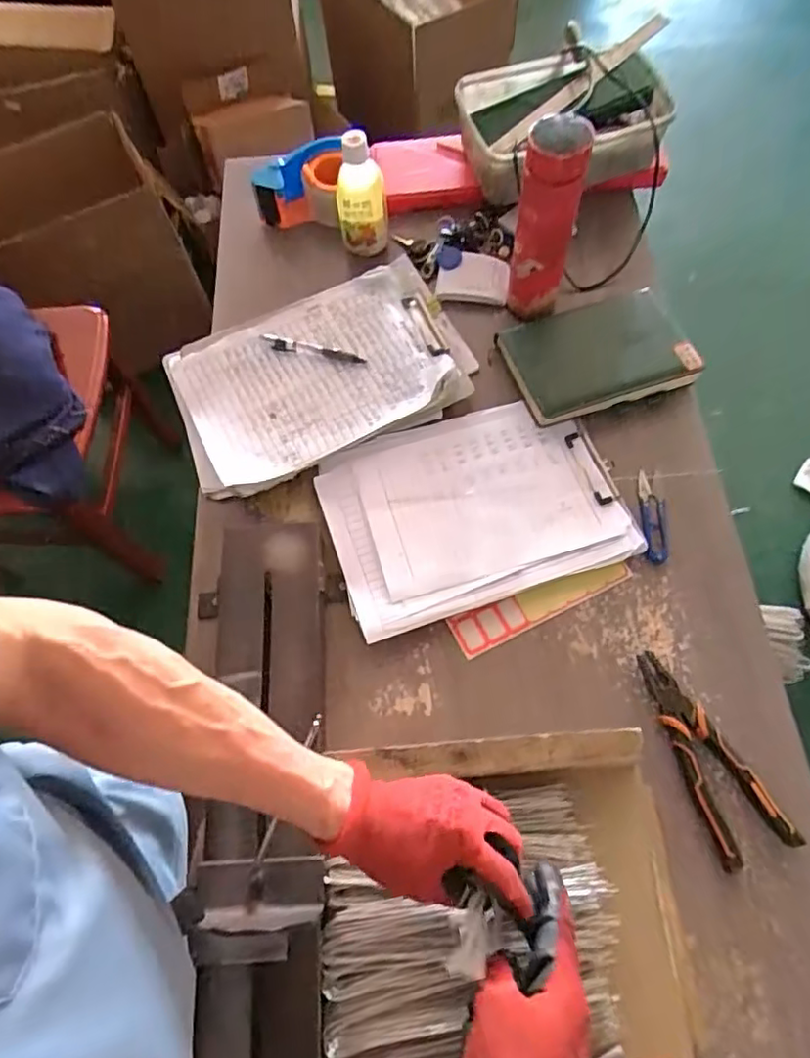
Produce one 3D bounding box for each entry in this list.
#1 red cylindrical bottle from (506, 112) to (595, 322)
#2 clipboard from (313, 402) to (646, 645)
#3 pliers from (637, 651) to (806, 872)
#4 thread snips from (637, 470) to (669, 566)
[{"bbox_3d":[0.159,-0.343,0.702,0.063,0.220,0.069,10,68,7],"label":"red cylindrical bottle"},{"bbox_3d":[0.073,-0.024,0.675,0.306,0.015,0.219,-17,67,-4],"label":"clipboard"},{"bbox_3d":[0.273,0.203,0.566,0.066,0.021,0.188,-23,67,-6],"label":"pliers"},{"bbox_3d":[0.271,-0.013,0.672,0.028,0.008,0.107,1,67,4],"label":"thread snips"}]

